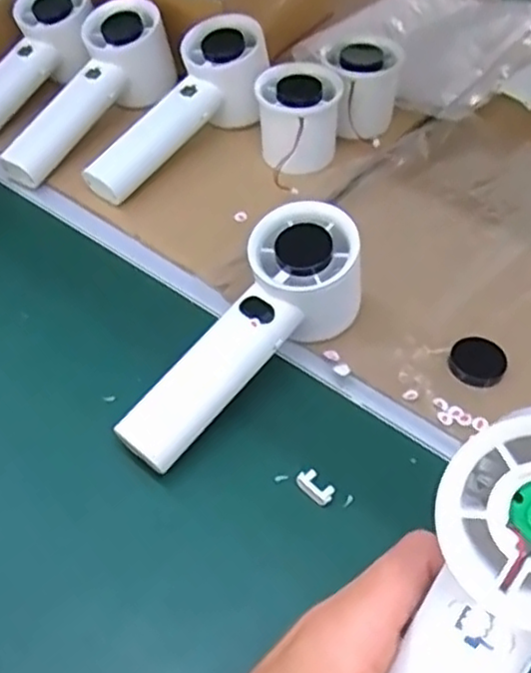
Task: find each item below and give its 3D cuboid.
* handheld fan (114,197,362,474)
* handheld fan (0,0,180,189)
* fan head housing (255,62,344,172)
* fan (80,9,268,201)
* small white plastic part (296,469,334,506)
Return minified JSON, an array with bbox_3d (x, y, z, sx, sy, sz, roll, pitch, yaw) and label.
[{"bbox_3d":[-0.010,0.003,0.371,0.055,0.056,0.159,36,76,28],"label":"handheld fan"},{"bbox_3d":[-0.126,-0.169,0.502,0.063,0.039,0.153,34,78,27],"label":"handheld fan"},{"bbox_3d":[0.022,-0.142,0.463,0.054,0.042,0.063,-1,49,-1],"label":"fan head housing"},{"bbox_3d":[-0.057,-0.149,0.486,0.056,0.051,0.158,38,80,29],"label":"fan"},{"bbox_3d":[0.024,0.073,0.340,0.011,0.006,0.019,-34,57,-26],"label":"small white plastic part"}]

